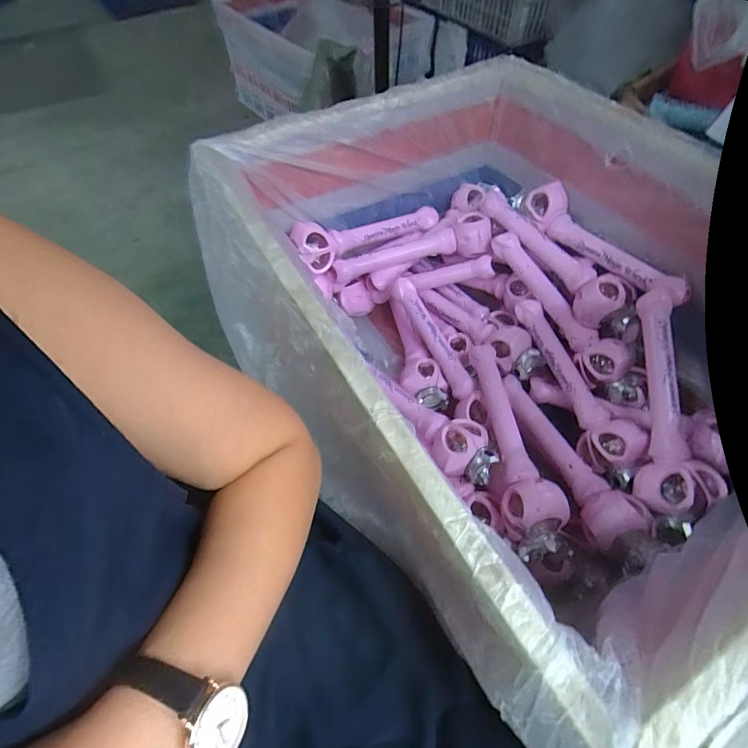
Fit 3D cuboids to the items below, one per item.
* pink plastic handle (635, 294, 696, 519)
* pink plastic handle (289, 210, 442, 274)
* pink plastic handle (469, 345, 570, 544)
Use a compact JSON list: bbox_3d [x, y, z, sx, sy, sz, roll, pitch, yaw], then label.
[{"bbox_3d":[0.432,0.035,0.634,0.065,0.049,0.334,5,76,5],"label":"pink plastic handle"},{"bbox_3d":[-0.008,-0.279,0.838,0.337,0.076,0.058,-22,57,-28],"label":"pink plastic handle"},{"bbox_3d":[0.203,0.087,0.661,0.077,0.077,0.328,-7,57,-4],"label":"pink plastic handle"}]

